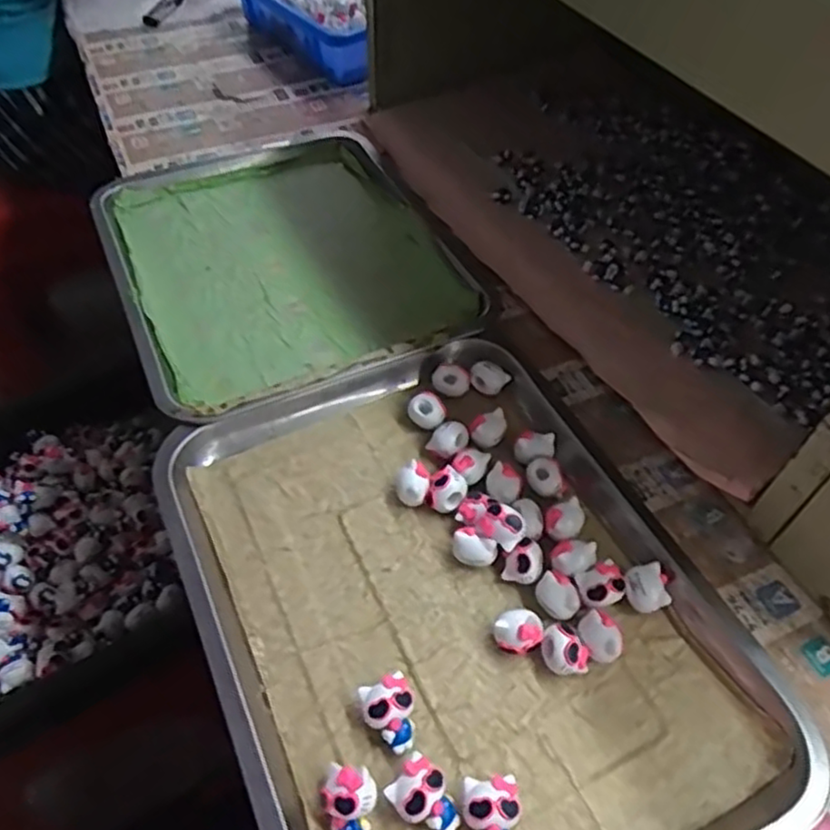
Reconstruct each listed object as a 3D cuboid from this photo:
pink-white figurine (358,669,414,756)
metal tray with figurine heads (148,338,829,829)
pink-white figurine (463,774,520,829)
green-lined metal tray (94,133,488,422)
[{"bbox_3d":[-0.012,0.149,0.345,0.025,0.022,0.033,-15,54,-12],"label":"pink-white figurine"},{"bbox_3d":[0.020,0.101,0.385,0.267,0.032,0.337,-22,55,-15],"label":"metal tray with figurine heads"},{"bbox_3d":[0.035,0.185,0.318,0.024,0.021,0.034,-3,52,-3],"label":"pink-white figurine"},{"bbox_3d":[-0.119,-0.146,0.598,0.262,0.035,0.352,-21,55,-16],"label":"green-lined metal tray"}]

